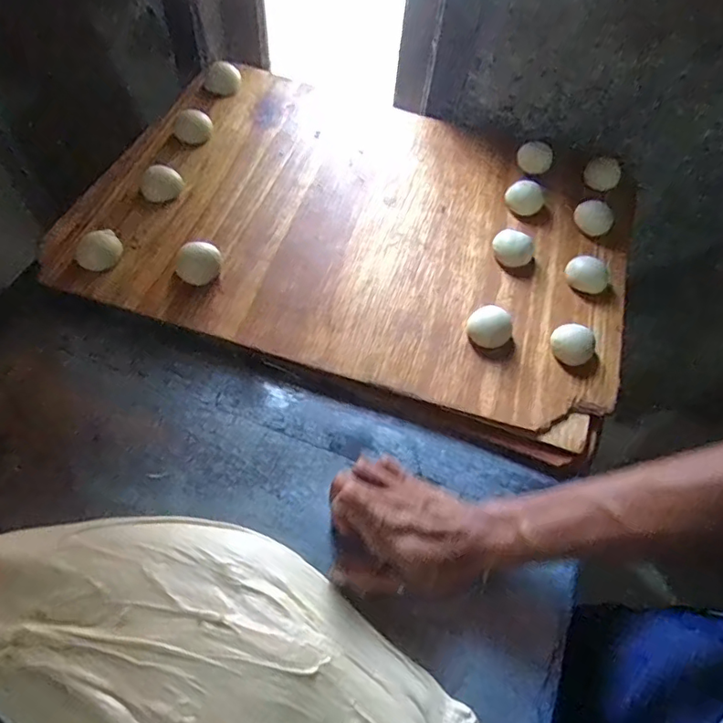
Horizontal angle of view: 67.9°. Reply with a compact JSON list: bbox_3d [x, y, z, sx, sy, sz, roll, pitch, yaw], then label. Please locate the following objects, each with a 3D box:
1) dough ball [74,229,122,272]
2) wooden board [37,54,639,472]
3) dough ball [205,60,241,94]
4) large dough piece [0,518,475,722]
[{"bbox_3d":[-0.273,-0.115,0.556,0.044,0.021,0.039,-28,65,-18],"label":"dough ball"},{"bbox_3d":[0.005,-0.186,0.626,0.605,0.031,0.452,19,61,8],"label":"wooden board"},{"bbox_3d":[-0.184,-0.376,0.713,0.046,0.022,0.042,1,60,-2],"label":"dough ball"},{"bbox_3d":[-0.103,0.216,0.385,0.360,0.041,0.178,11,60,3],"label":"large dough piece"}]

